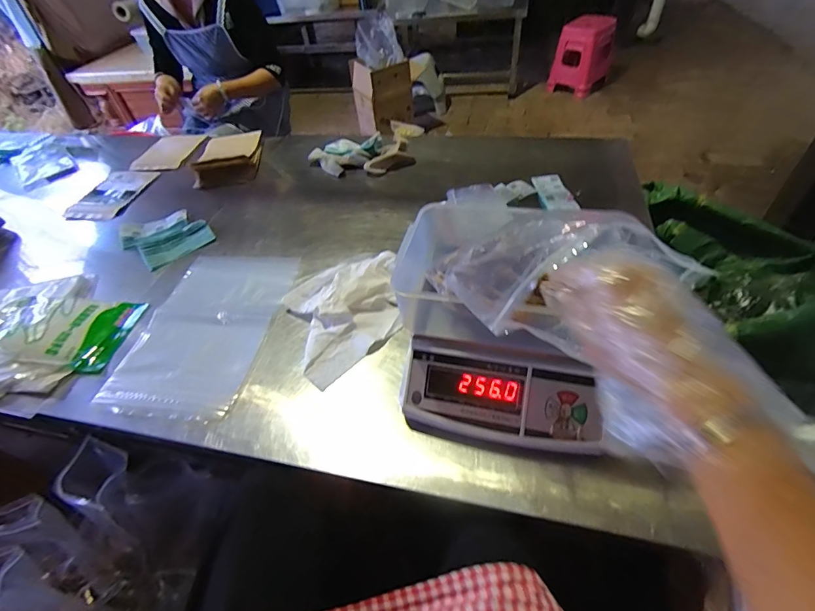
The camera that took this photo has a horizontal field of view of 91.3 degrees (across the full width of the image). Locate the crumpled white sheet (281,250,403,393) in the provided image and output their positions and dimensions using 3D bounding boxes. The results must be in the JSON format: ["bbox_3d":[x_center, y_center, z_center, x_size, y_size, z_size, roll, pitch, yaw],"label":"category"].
[{"bbox_3d":[-0.099,0.004,0.713,0.212,0.035,0.235,-21,49,-13],"label":"crumpled white sheet"}]

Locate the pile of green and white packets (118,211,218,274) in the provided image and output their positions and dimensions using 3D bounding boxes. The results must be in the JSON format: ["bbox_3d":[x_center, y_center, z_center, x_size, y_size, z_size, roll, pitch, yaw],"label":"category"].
[{"bbox_3d":[-0.574,-0.168,0.946,0.173,0.038,0.208,-37,55,-25],"label":"pile of green and white packets"}]

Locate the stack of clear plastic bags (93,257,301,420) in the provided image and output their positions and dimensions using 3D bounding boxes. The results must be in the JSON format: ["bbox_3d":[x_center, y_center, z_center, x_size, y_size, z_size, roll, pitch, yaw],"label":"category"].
[{"bbox_3d":[-0.365,0.034,0.738,0.241,0.012,0.369,2,48,8],"label":"stack of clear plastic bags"}]

